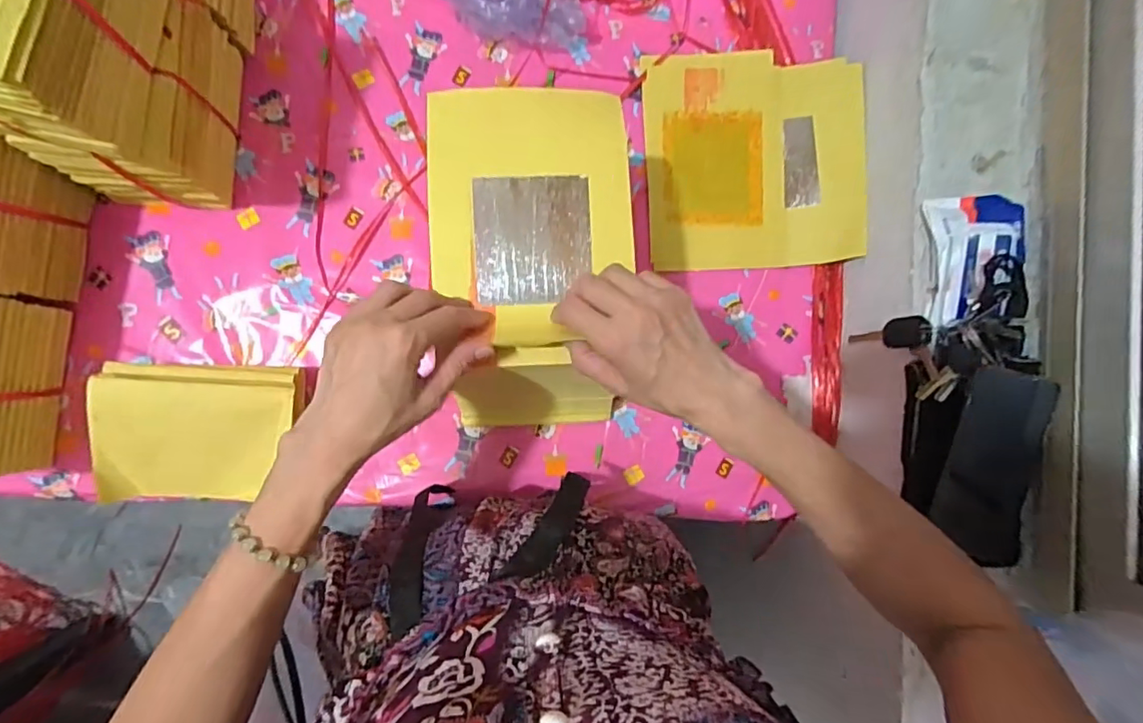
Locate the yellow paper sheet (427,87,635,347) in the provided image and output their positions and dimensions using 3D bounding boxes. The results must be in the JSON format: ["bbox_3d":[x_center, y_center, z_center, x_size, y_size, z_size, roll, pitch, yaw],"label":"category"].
[{"bbox_3d":[-0.030,-0.116,0.434,0.156,0.027,0.204,-2,88,-8],"label":"yellow paper sheet"}]

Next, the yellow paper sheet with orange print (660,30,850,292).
[{"bbox_3d":[0.172,-0.238,0.662,0.166,0.011,0.254,-3,88,-8],"label":"yellow paper sheet with orange print"}]

